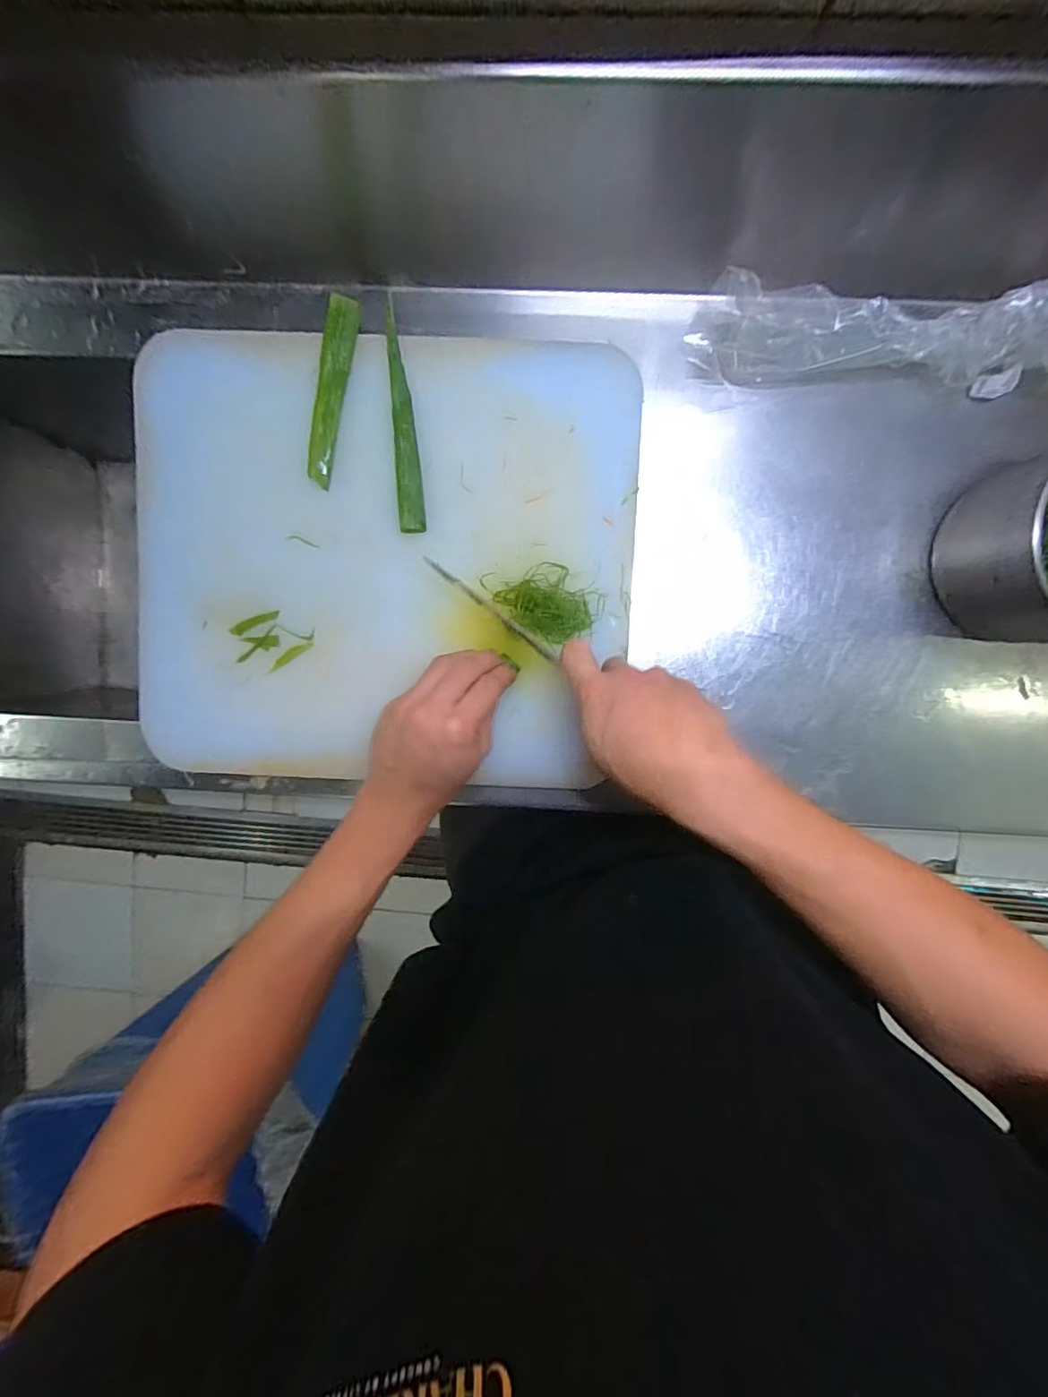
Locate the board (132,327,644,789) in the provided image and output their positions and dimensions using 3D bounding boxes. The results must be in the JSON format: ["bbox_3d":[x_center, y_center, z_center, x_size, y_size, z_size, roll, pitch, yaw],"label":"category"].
[{"bbox_3d":[-0.109,-0.104,0.413,0.383,0.016,0.341,3,97,-1],"label":"board"}]

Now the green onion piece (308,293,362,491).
[{"bbox_3d":[-0.148,-0.235,0.401,0.023,0.011,0.136,13,97,0],"label":"green onion piece"}]

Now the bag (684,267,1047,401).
[{"bbox_3d":[0.270,-0.273,0.398,0.275,0.051,0.061,6,97,1],"label":"bag"}]

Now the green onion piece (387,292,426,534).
[{"bbox_3d":[-0.092,-0.213,0.400,0.019,0.009,0.168,-4,97,2],"label":"green onion piece"}]

